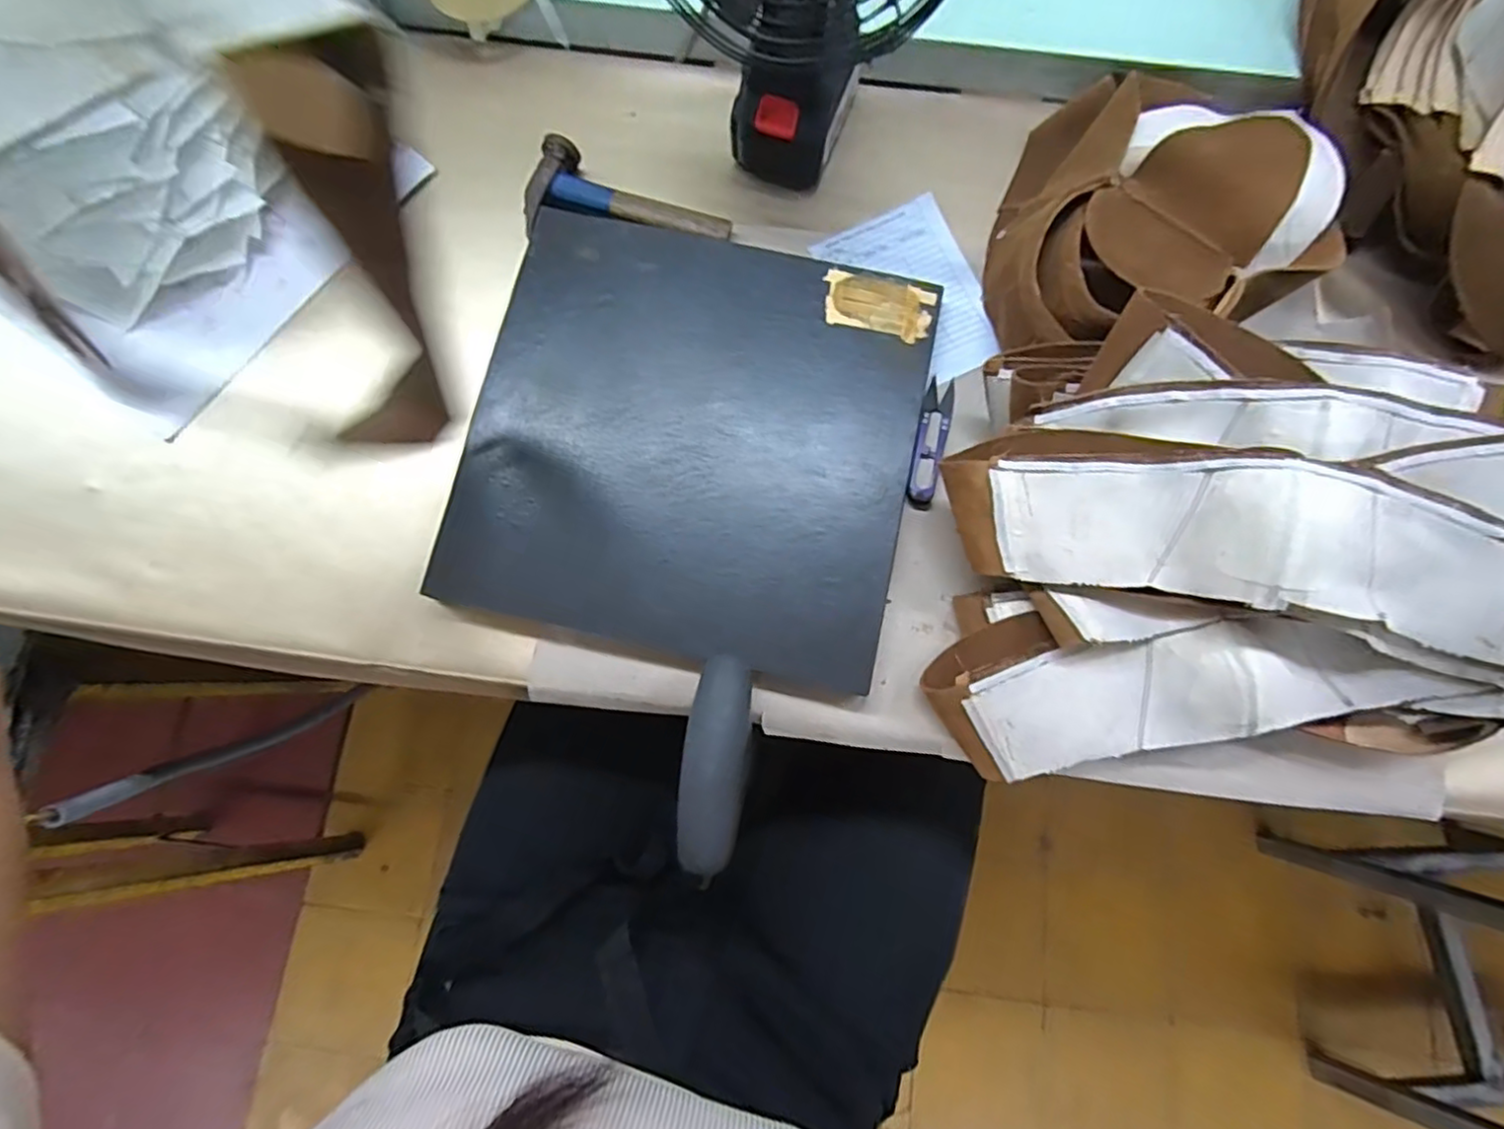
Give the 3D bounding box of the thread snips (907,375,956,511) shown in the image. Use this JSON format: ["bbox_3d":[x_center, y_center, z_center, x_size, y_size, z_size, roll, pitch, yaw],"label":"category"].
[{"bbox_3d":[0.130,-0.090,0.475,0.023,0.011,0.101,15,78,3],"label":"thread snips"}]

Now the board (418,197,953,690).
[{"bbox_3d":[-0.039,-0.090,0.466,0.299,0.027,0.298,12,78,3],"label":"board"}]

